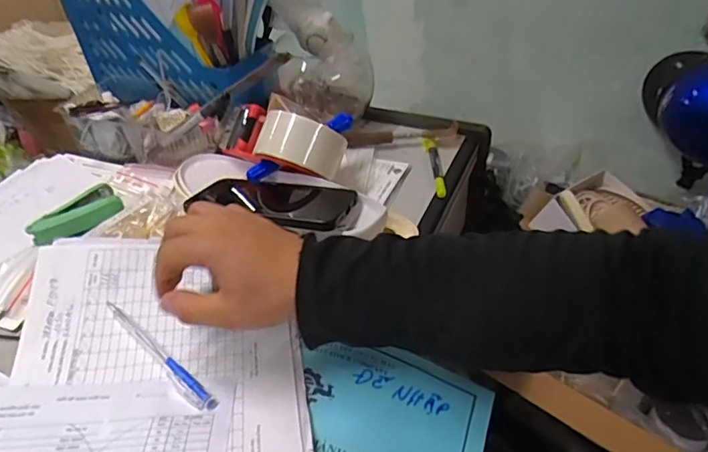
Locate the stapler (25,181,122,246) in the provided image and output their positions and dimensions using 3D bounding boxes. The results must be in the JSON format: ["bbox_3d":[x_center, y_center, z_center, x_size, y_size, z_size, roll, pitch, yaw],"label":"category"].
[{"bbox_3d":[-0.291,-0.010,0.549,0.089,0.027,0.057,-27,46,-28],"label":"stapler"}]

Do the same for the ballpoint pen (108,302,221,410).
[{"bbox_3d":[-0.154,0.101,0.412,0.138,0.015,0.014,29,48,32],"label":"ballpoint pen"}]

